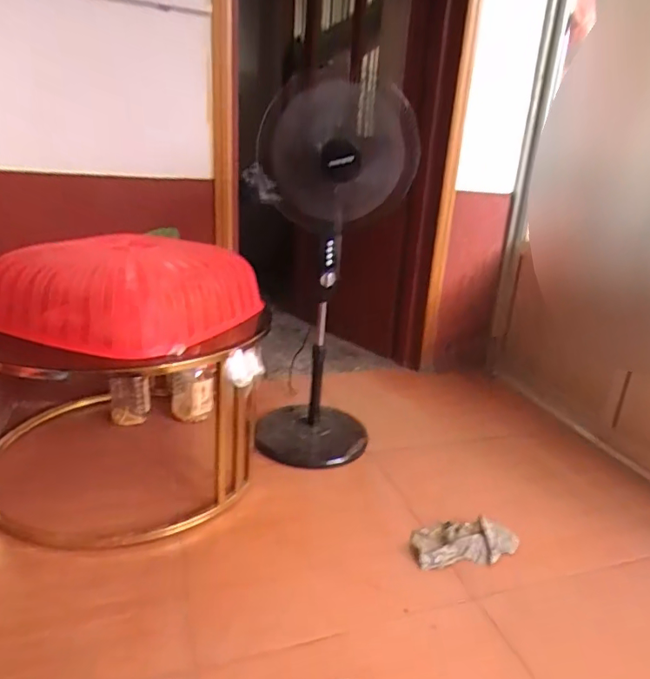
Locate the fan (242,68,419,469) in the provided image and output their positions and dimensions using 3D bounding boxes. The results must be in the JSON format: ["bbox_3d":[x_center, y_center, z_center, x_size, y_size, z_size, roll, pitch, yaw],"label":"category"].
[{"bbox_3d":[0.020,-0.160,1.566,0.405,1.066,0.551,6,20,6],"label":"fan"}]

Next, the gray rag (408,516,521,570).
[{"bbox_3d":[0.351,0.501,1.257,0.268,0.050,0.123,1,20,-10],"label":"gray rag"}]

